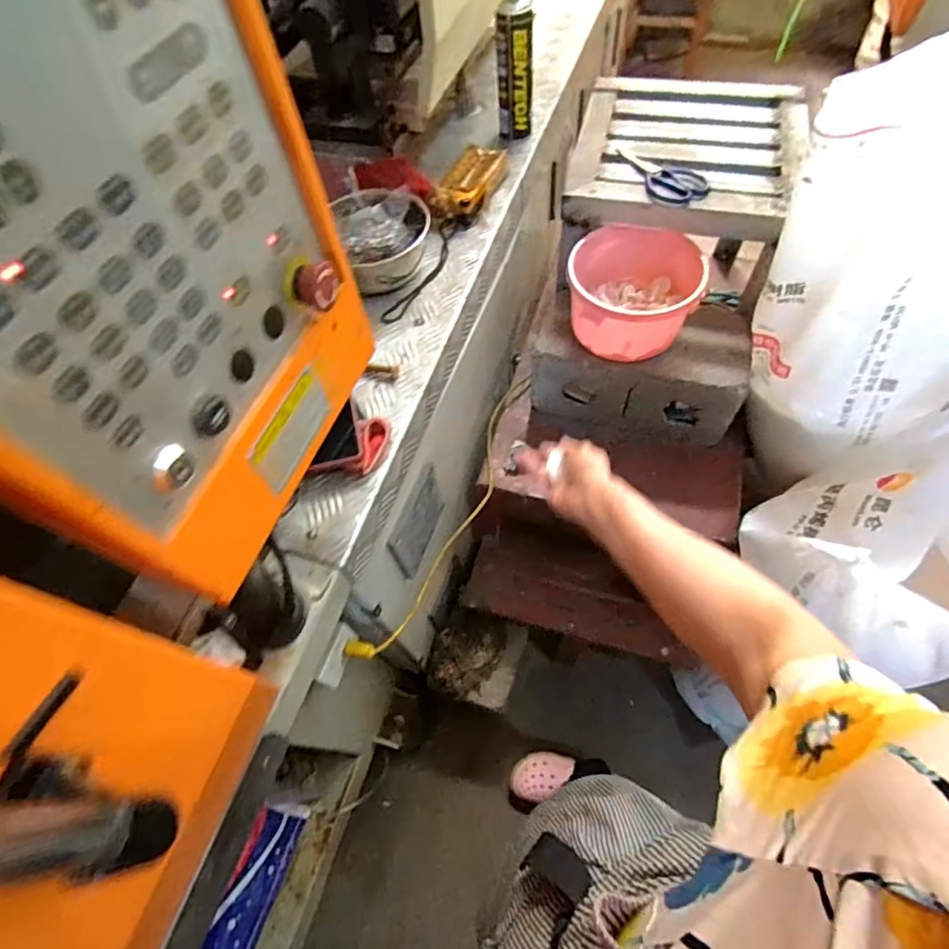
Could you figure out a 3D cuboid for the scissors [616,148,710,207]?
[{"bbox_3d":[0.304,-0.504,0.885,0.187,0.017,0.091,36,69,22],"label":"scissors"}]

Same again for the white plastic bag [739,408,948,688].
[{"bbox_3d":[0.613,0.091,0.749,0.345,0.257,0.307,-36,64,-15],"label":"white plastic bag"}]

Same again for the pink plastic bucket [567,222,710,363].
[{"bbox_3d":[0.272,-0.318,0.912,0.208,0.117,0.195,-2,61,3],"label":"pink plastic bucket"}]

